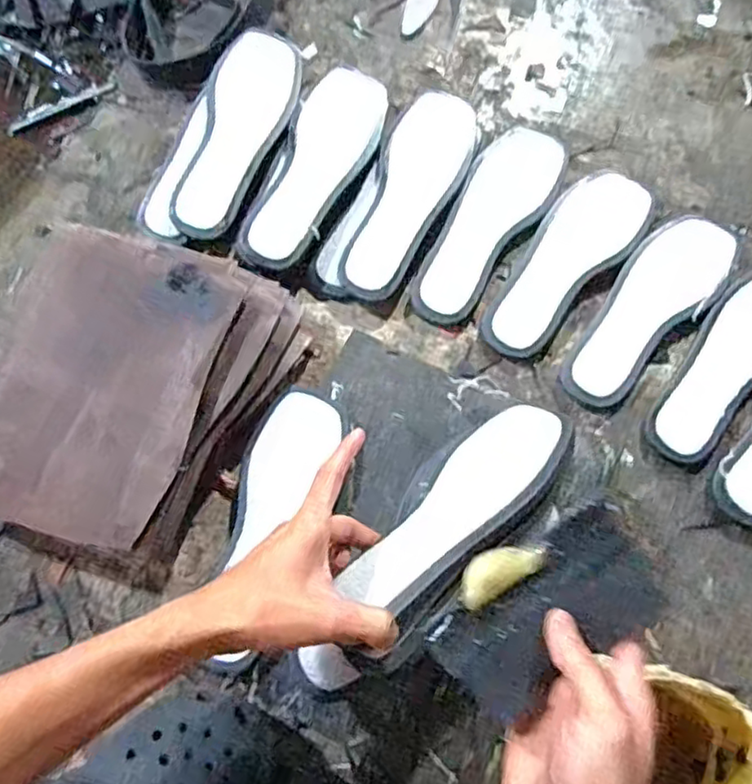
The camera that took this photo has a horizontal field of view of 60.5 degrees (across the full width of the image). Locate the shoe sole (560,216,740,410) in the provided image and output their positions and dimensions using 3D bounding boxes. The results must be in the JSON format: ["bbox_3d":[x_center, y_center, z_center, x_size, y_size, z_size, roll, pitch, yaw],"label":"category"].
[{"bbox_3d":[0.264,-0.085,0.632,0.083,0.020,0.231,42,77,10],"label":"shoe sole"}]

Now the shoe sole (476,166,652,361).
[{"bbox_3d":[0.191,-0.136,0.645,0.084,0.015,0.234,39,76,9],"label":"shoe sole"}]

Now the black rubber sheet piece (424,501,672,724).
[{"bbox_3d":[0.098,0.125,0.359,0.127,0.010,0.075,-38,92,-1],"label":"black rubber sheet piece"}]

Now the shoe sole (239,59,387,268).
[{"bbox_3d":[-0.054,-0.230,0.655,0.082,0.027,0.246,20,74,4],"label":"shoe sole"}]

